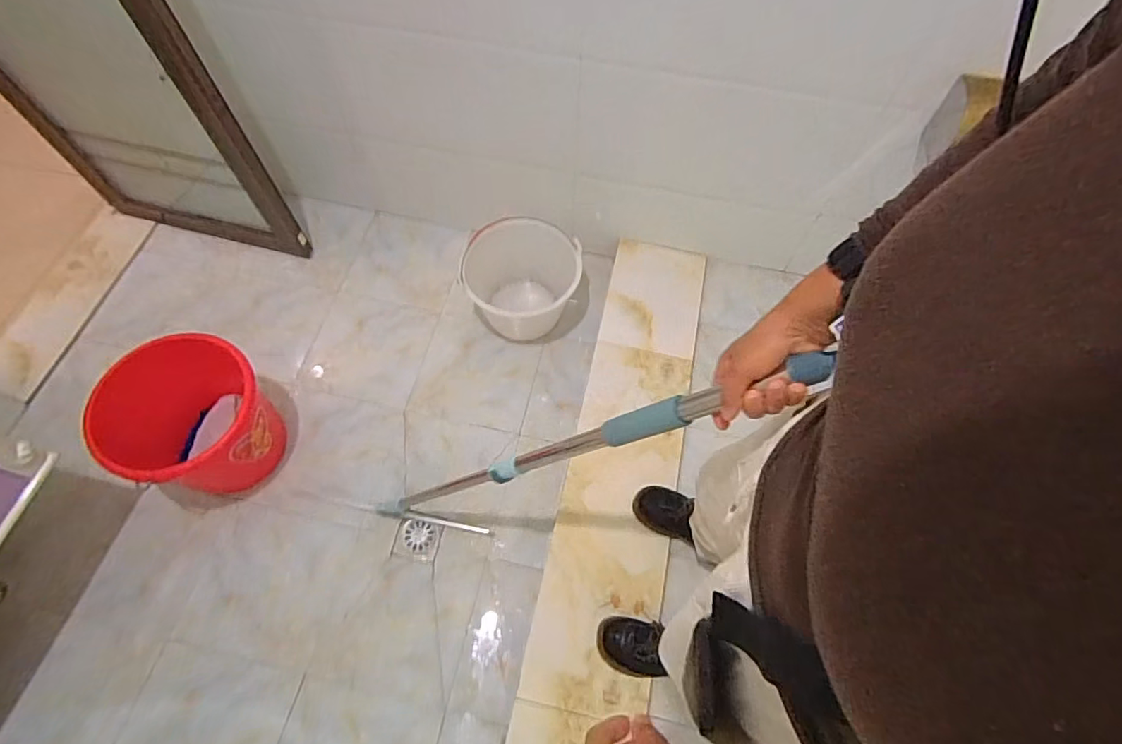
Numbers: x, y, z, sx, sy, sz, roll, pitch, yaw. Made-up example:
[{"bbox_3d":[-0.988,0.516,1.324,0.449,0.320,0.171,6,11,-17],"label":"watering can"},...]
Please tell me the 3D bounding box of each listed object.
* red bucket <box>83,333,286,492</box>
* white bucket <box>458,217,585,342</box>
[{"bbox_3d":[-0.788,0.106,1.193,0.312,0.249,0.291,1,63,-2],"label":"red bucket"},{"bbox_3d":[-0.101,-0.221,1.427,0.290,0.203,0.292,1,63,-2],"label":"white bucket"}]

